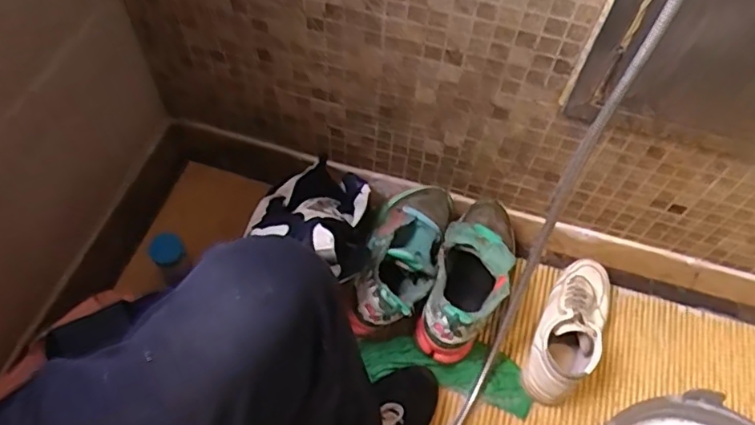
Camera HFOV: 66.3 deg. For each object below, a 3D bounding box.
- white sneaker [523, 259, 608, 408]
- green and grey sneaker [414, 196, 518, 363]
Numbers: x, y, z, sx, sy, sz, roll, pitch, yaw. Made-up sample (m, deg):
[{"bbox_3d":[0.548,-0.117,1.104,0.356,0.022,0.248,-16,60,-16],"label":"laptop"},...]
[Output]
[{"bbox_3d":[0.289,0.164,0.850,0.089,0.097,0.240,25,61,14],"label":"white sneaker"},{"bbox_3d":[0.145,0.078,0.858,0.107,0.116,0.281,18,59,11],"label":"green and grey sneaker"}]

